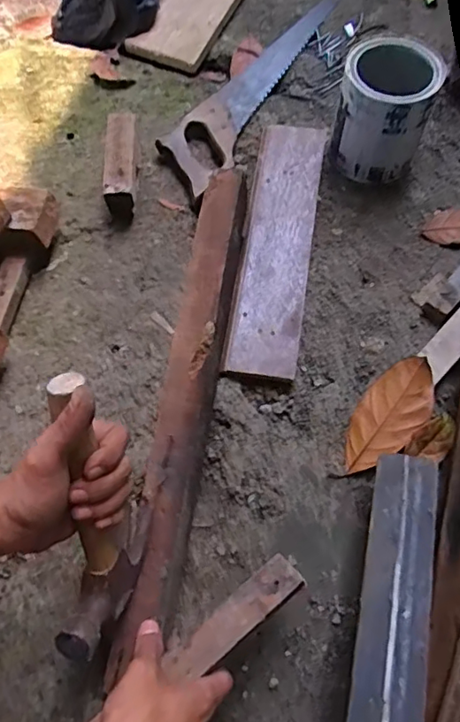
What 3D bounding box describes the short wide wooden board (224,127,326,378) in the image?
[{"bbox_3d":[0.059,-0.148,0.684,0.081,0.020,0.357,8,69,3],"label":"short wide wooden board"}]

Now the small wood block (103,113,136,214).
[{"bbox_3d":[-0.133,-0.239,0.694,0.037,0.060,0.121,-3,70,2],"label":"small wood block"}]

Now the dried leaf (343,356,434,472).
[{"bbox_3d":[0.167,0.058,0.588,0.061,0.025,0.133,35,87,13],"label":"dried leaf"}]

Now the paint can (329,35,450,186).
[{"bbox_3d":[0.181,-0.297,0.672,0.101,0.145,0.098,-1,70,3],"label":"paint can"}]

